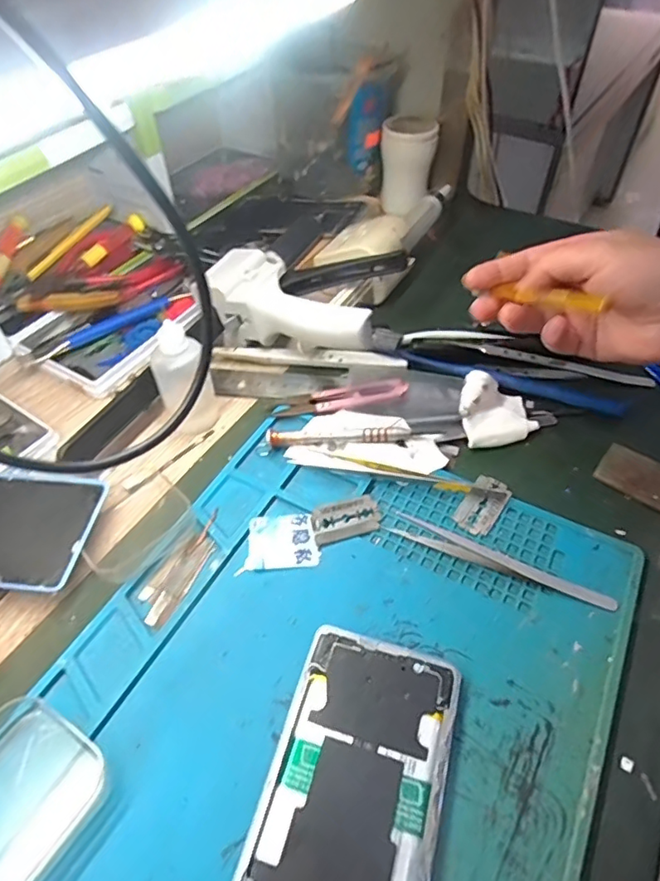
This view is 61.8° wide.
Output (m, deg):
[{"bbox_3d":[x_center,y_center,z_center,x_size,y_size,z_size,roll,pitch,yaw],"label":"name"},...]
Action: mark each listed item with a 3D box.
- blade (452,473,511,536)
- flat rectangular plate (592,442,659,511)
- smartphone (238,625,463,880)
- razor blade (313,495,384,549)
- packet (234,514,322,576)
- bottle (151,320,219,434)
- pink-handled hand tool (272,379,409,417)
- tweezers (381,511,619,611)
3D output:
[{"bbox_3d":[0.094,0.039,0.337,0.022,0.004,0.041,29,62,23],"label":"blade"},{"bbox_3d":[0.204,0.025,0.349,0.060,0.004,0.037,33,57,24],"label":"flat rectangular plate"},{"bbox_3d":[0.008,0.162,0.226,0.073,0.004,0.160,11,50,9],"label":"smartphone"},{"bbox_3d":[0.009,0.047,0.330,0.040,0.004,0.024,-14,73,-14],"label":"razor blade"},{"bbox_3d":[-0.030,0.058,0.322,0.043,0.004,0.034,-4,50,-4],"label":"packet"},{"bbox_3d":[-0.095,-0.043,0.367,0.027,0.068,0.032,13,51,10],"label":"bottle"},{"bbox_3d":[0.008,-0.032,0.393,0.095,0.004,0.022,-6,50,-5],"label":"pink-handled hand tool"},{"bbox_3d":[0.094,0.066,0.306,0.125,0.017,0.008,19,52,15],"label":"tweezers"}]

